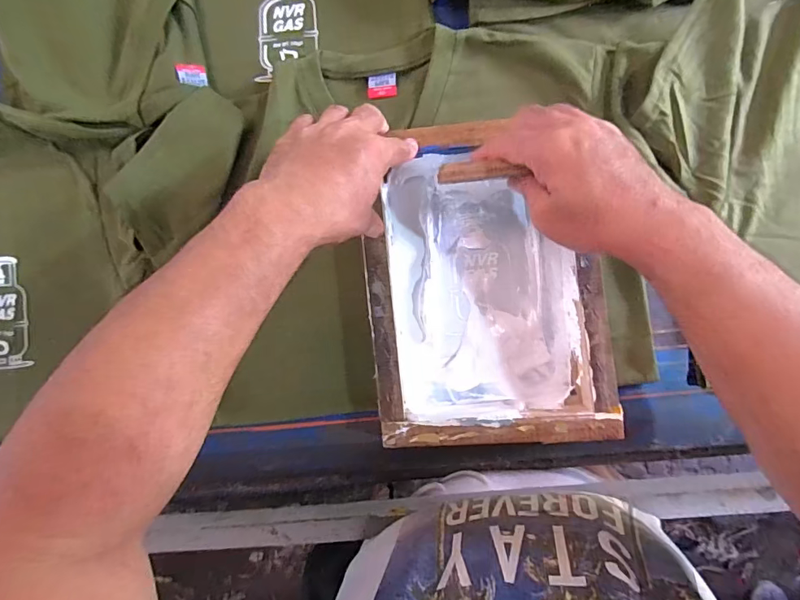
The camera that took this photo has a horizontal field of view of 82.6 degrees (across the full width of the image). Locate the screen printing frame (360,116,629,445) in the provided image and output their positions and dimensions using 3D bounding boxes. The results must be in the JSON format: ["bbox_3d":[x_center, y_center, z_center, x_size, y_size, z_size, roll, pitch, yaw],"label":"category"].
[{"bbox_3d":[0.079,-0.016,0.450,0.215,0.049,0.299,-6,88,4],"label":"screen printing frame"}]

